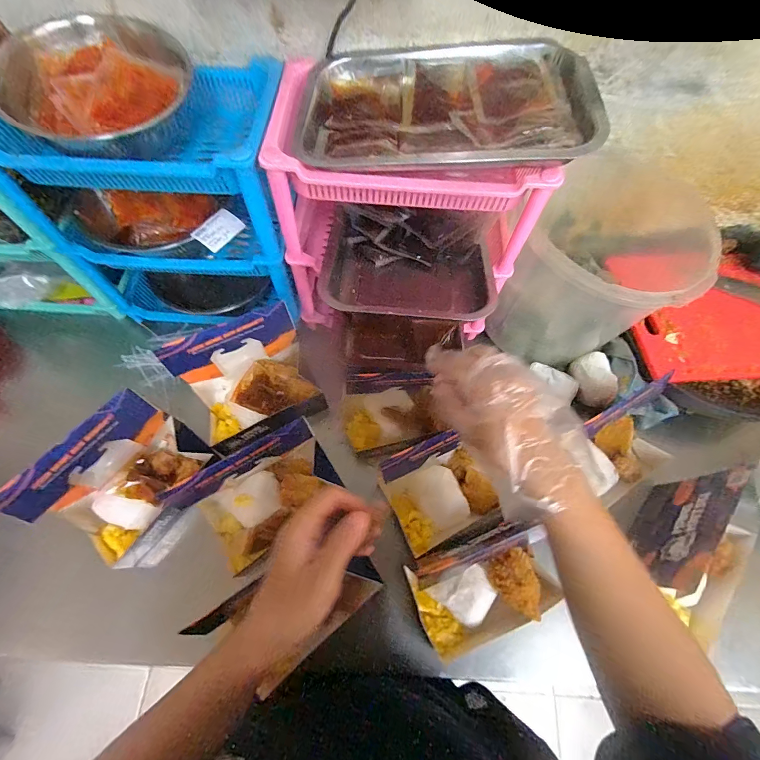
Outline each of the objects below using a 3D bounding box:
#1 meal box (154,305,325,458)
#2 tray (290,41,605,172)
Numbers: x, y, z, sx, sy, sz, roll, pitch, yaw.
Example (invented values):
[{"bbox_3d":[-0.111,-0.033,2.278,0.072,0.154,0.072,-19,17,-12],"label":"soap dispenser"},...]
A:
[{"bbox_3d":[-0.184,0.003,0.520,0.178,0.134,0.121,-24,70,-12],"label":"meal box"},{"bbox_3d":[0.066,-0.301,0.405,0.307,0.047,0.215,6,67,1],"label":"tray"}]

